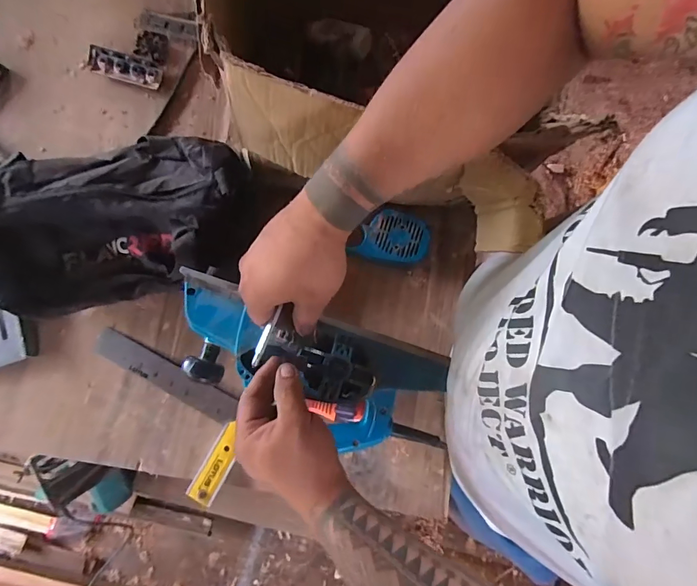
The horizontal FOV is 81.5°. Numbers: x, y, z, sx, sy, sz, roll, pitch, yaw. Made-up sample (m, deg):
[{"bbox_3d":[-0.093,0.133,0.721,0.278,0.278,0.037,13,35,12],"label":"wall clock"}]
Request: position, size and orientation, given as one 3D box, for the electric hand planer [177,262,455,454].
[{"bbox_3d":[-0.040,0.088,0.447,0.331,0.127,0.130,21,79,-2],"label":"electric hand planer"}]

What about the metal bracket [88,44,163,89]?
[{"bbox_3d":[-0.353,-0.356,0.639,0.121,0.017,0.040,16,79,-1],"label":"metal bracket"}]

